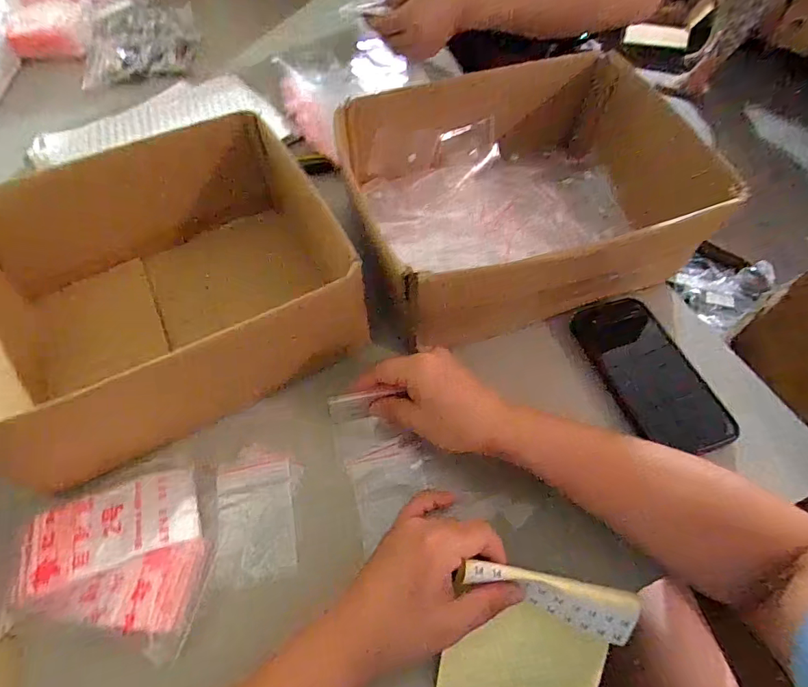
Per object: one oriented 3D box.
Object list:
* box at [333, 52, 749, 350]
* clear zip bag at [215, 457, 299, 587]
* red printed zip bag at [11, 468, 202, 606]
[{"bbox_3d":[0.131,-0.169,0.480,0.345,0.103,0.273,-16,59,-10],"label":"box"},{"bbox_3d":[-0.119,0.142,0.358,0.058,0.008,0.090,-11,58,-8],"label":"clear zip bag"},{"bbox_3d":[-0.226,0.140,0.339,0.122,0.010,0.062,-19,60,-12],"label":"red printed zip bag"}]

